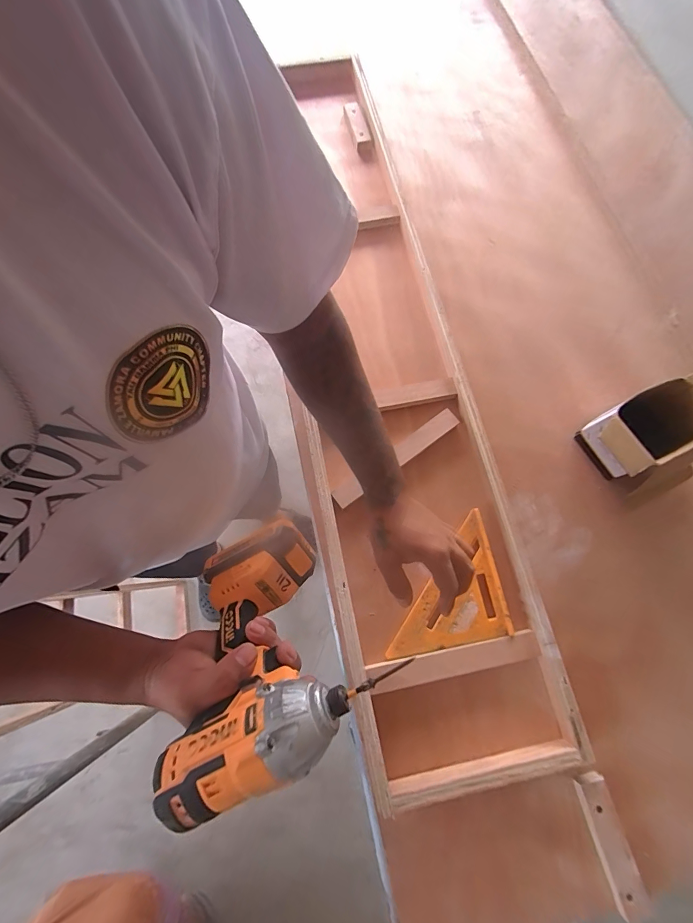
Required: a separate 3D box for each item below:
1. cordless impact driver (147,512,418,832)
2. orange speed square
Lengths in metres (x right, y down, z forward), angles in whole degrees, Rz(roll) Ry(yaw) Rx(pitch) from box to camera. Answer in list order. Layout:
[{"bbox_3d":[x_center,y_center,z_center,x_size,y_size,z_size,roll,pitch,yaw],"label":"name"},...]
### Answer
[{"bbox_3d":[-0.075,0.153,0.333,0.153,0.224,0.073,-15,114,-4],"label":"cordless impact driver"},{"bbox_3d":[0.134,0.180,0.537,0.170,0.016,0.175,-10,75,-3],"label":"orange speed square"}]

